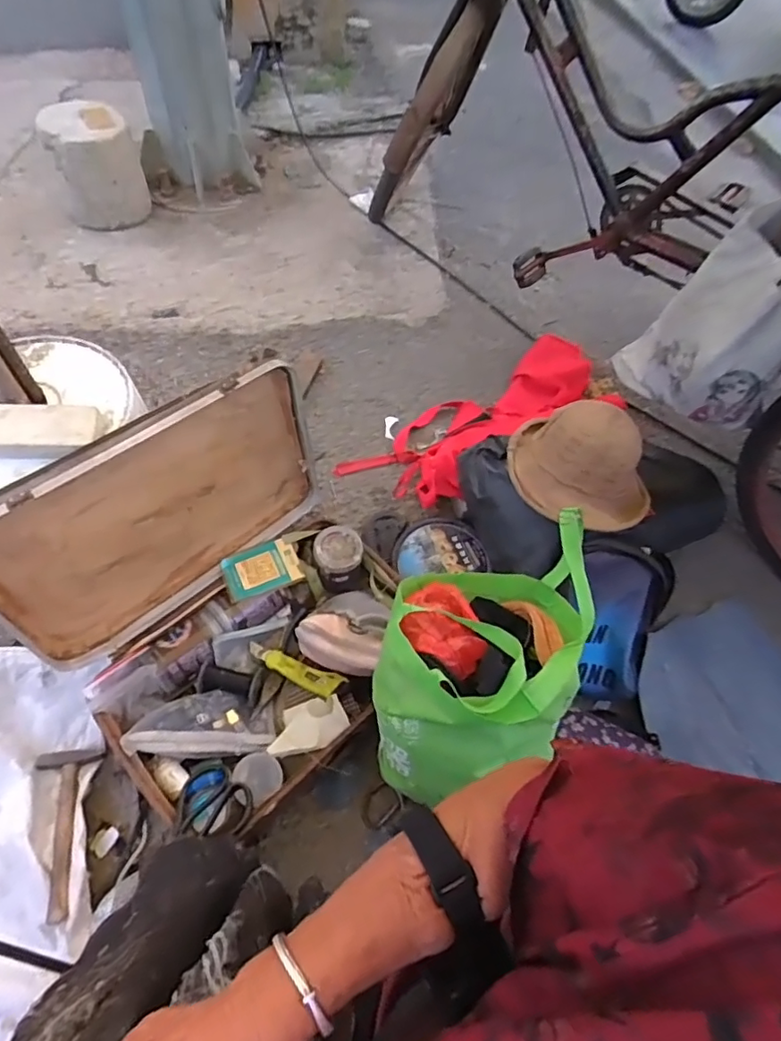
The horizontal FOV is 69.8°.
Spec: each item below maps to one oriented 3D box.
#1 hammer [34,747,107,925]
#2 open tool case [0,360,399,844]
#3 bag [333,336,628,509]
[{"bbox_3d":[-0.460,0.432,0.782,0.081,0.028,0.213,-8,58,-8],"label":"hammer"},{"bbox_3d":[-0.208,0.109,0.760,0.471,0.371,0.393,-38,65,-23],"label":"open tool case"},{"bbox_3d":[0.214,-0.228,1.174,0.619,0.086,0.244,-33,62,-22],"label":"bag"}]

